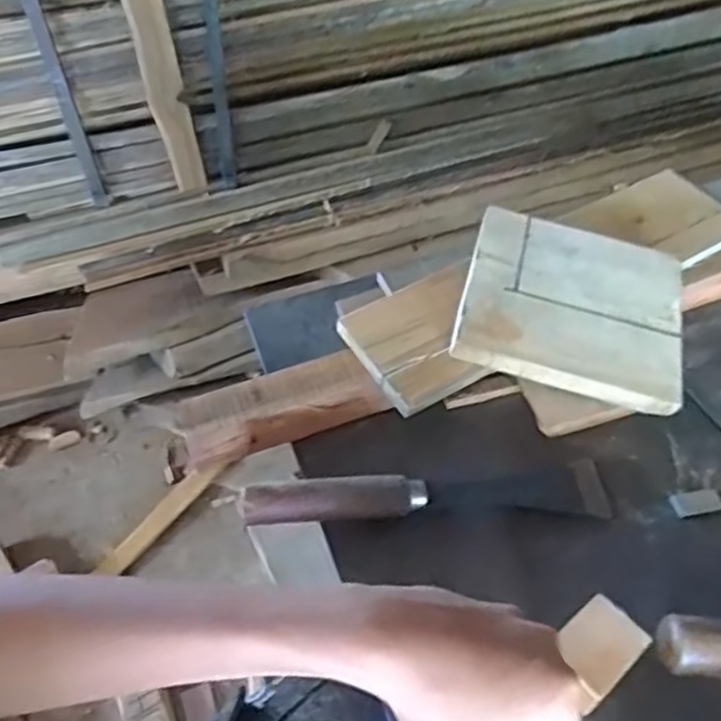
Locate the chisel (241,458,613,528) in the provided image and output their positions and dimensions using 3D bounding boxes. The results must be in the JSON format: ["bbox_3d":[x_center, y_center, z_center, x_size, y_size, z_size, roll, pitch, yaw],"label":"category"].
[{"bbox_3d":[0.049,0.097,0.480,0.257,0.035,0.039,-7,47,-3],"label":"chisel"}]

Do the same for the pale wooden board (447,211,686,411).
[{"bbox_3d":[0.174,-0.044,0.550,0.174,0.017,0.140,17,67,2],"label":"pale wooden board"}]

